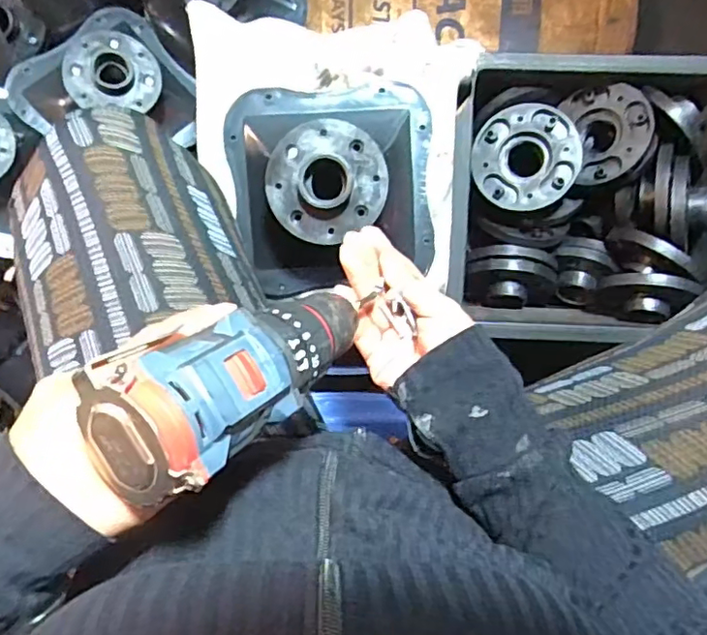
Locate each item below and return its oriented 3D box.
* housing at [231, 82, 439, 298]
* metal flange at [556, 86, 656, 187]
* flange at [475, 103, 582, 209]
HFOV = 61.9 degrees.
[{"bbox_3d":[-0.019,-0.117,0.505,0.175,0.090,0.168,-2,99,2],"label":"housing"},{"bbox_3d":[0.244,-0.172,0.559,0.074,0.037,0.094,-20,71,32],"label":"metal flange"},{"bbox_3d":[0.164,-0.149,0.561,0.095,0.036,0.095,0,91,17],"label":"flange"}]

